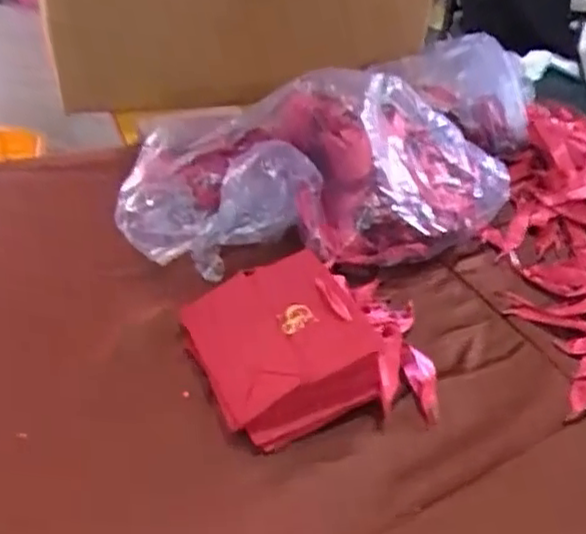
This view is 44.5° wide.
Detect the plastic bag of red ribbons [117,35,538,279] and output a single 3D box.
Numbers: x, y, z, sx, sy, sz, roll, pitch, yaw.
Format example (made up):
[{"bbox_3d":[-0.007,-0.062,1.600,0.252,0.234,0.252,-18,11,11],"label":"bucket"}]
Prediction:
[{"bbox_3d":[0.027,-0.105,0.772,0.409,0.172,0.167,-3,40,-14],"label":"plastic bag of red ribbons"}]

